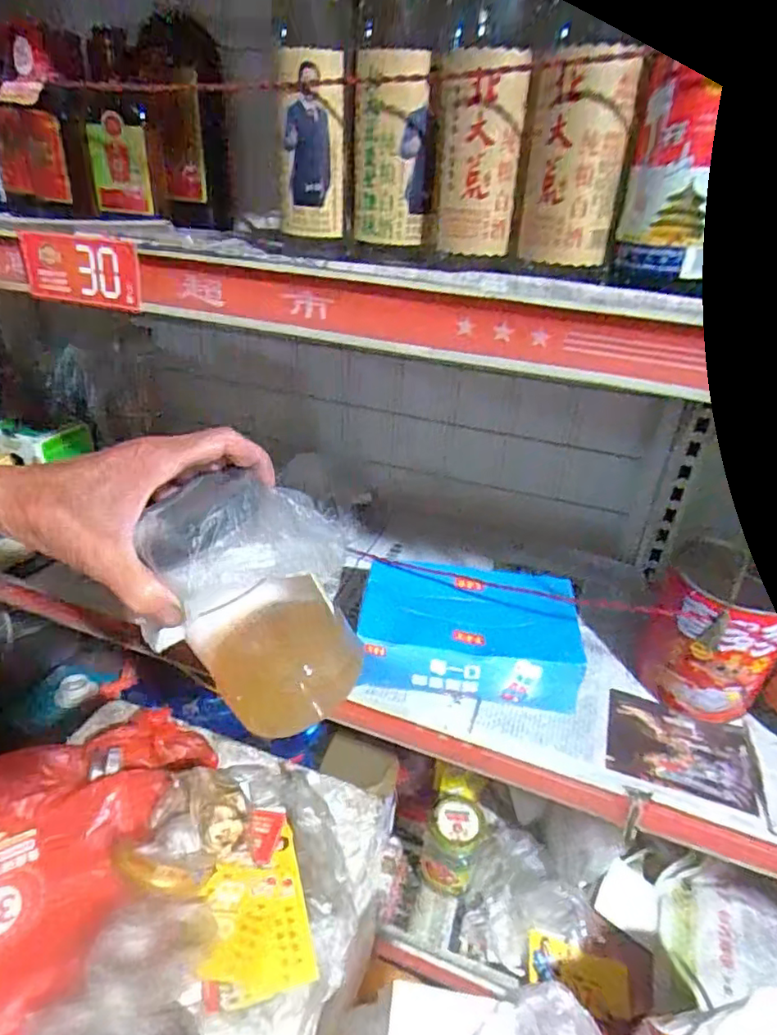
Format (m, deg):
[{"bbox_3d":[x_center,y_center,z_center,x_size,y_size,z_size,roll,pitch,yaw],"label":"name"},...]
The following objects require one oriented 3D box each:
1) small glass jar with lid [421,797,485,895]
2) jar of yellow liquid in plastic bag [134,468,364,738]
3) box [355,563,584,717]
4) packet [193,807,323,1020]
[{"bbox_3d":[0.076,0.380,0.689,0.064,0.088,0.066,3,32,-2],"label":"small glass jar with lid"},{"bbox_3d":[-0.078,0.052,0.366,0.114,0.148,0.101,-34,52,-30],"label":"jar of yellow liquid in plastic bag"},{"bbox_3d":[0.070,0.106,0.536,0.192,0.064,0.125,4,32,1],"label":"box"},{"bbox_3d":[-0.094,0.261,0.408,0.068,0.012,0.118,-7,34,-17],"label":"packet"}]

